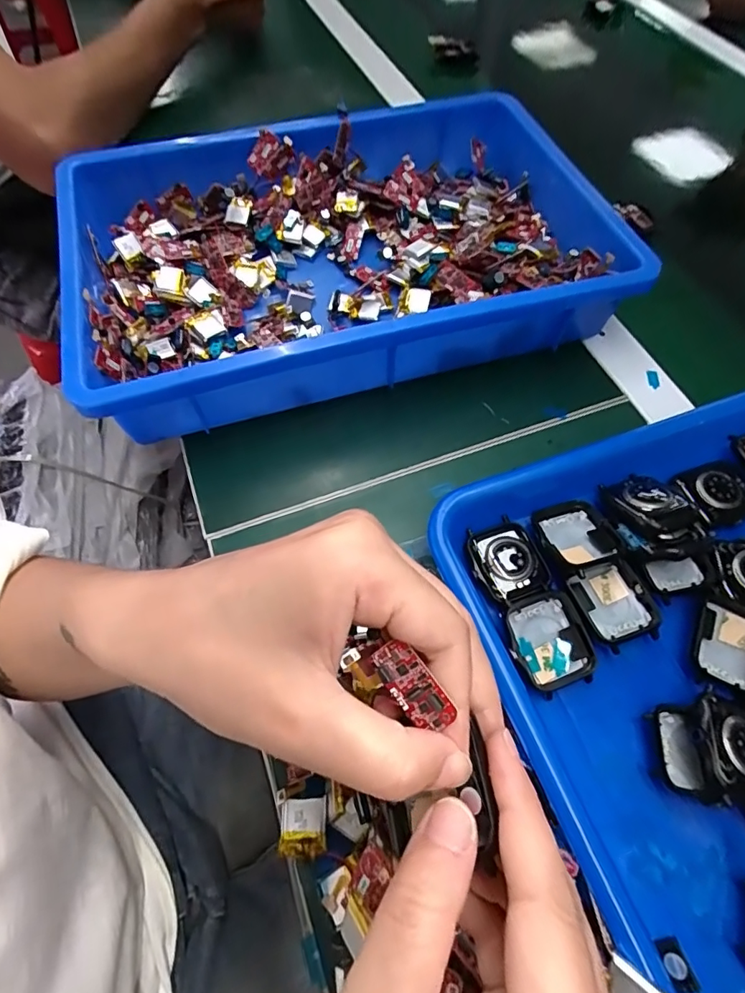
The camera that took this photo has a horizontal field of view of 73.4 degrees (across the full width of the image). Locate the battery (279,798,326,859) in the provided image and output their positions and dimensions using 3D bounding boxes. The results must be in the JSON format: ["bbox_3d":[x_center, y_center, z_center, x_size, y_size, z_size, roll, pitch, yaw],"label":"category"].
[{"bbox_3d":[-0.029,0.139,0.209,0.019,0.004,0.022,-2,61,-3],"label":"battery"}]

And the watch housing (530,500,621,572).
[{"bbox_3d":[0.107,0.021,0.267,0.038,0.013,0.037,-11,62,-8],"label":"watch housing"}]

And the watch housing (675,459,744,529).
[{"bbox_3d":[0.196,-0.003,0.279,0.039,0.006,0.036,-17,63,-12],"label":"watch housing"}]

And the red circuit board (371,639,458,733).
[{"bbox_3d":[0.011,0.056,0.146,0.014,0.004,0.028,-41,81,16],"label":"red circuit board"}]

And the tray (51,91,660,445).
[{"bbox_3d":[-0.024,-0.184,0.362,0.358,0.066,0.245,-15,63,-10],"label":"tray"}]

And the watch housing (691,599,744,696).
[{"bbox_3d":[0.173,0.073,0.243,0.034,0.010,0.042,23,63,10],"label":"watch housing"}]

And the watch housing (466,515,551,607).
[{"bbox_3d":[0.069,0.033,0.257,0.033,0.007,0.043,-13,62,-9],"label":"watch housing"}]

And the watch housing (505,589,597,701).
[{"bbox_3d":[0.085,0.071,0.240,0.036,0.015,0.042,-18,63,-12],"label":"watch housing"}]

